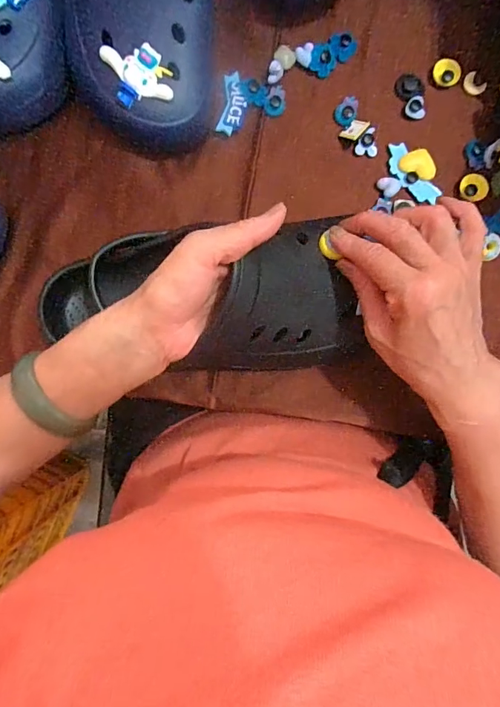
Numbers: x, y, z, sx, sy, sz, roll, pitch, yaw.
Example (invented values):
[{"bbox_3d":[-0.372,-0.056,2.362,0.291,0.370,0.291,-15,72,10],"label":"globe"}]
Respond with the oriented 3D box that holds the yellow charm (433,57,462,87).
[{"bbox_3d":[0.178,-0.253,0.390,0.021,0.005,0.024,-44,91,17],"label":"yellow charm"}]

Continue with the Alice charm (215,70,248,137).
[{"bbox_3d":[-0.014,-0.222,0.382,0.021,0.008,0.061,8,86,-1],"label":"Alice charm"}]

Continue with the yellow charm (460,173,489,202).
[{"bbox_3d":[0.199,-0.148,0.381,0.024,0.006,0.028,36,86,1],"label":"yellow charm"}]

